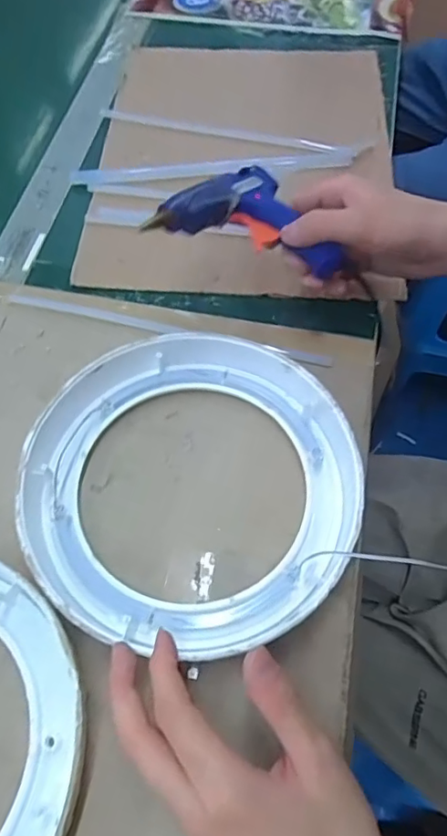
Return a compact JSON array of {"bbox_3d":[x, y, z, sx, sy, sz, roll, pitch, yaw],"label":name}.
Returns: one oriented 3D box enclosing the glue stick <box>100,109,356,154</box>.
[{"bbox_3d":[0.001,-0.287,0.553,0.257,0.012,0.013,13,62,6],"label":"glue stick"}]

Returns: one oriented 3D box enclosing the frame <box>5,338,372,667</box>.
[{"bbox_3d":[-0.020,0.039,0.362,0.211,0.029,0.208,10,62,5],"label":"frame"}]

